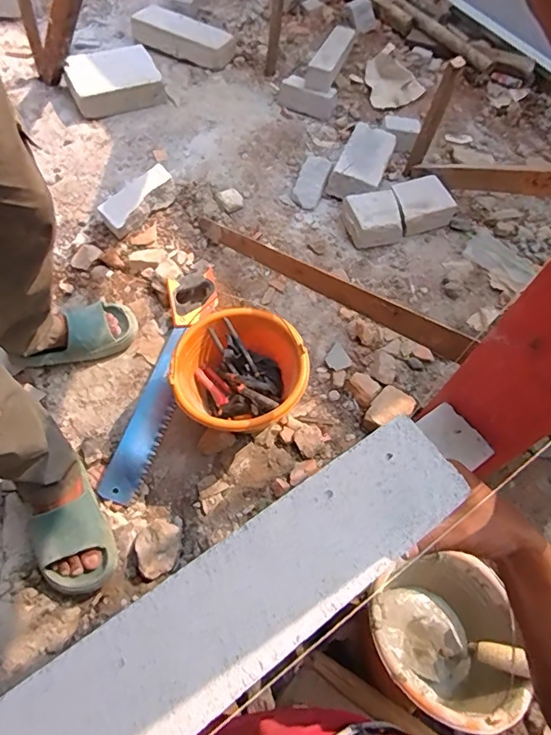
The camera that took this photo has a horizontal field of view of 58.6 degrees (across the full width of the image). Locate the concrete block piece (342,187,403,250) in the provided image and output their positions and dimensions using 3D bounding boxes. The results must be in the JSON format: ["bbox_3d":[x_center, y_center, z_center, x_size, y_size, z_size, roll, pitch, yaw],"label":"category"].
[{"bbox_3d":[0.255,-0.389,1.289,0.130,0.076,0.145,-11,61,-13],"label":"concrete block piece"}]

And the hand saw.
[{"bbox_3d":[-0.239,0.011,1.059,0.123,0.055,0.557,12,59,1],"label":"hand saw"}]

